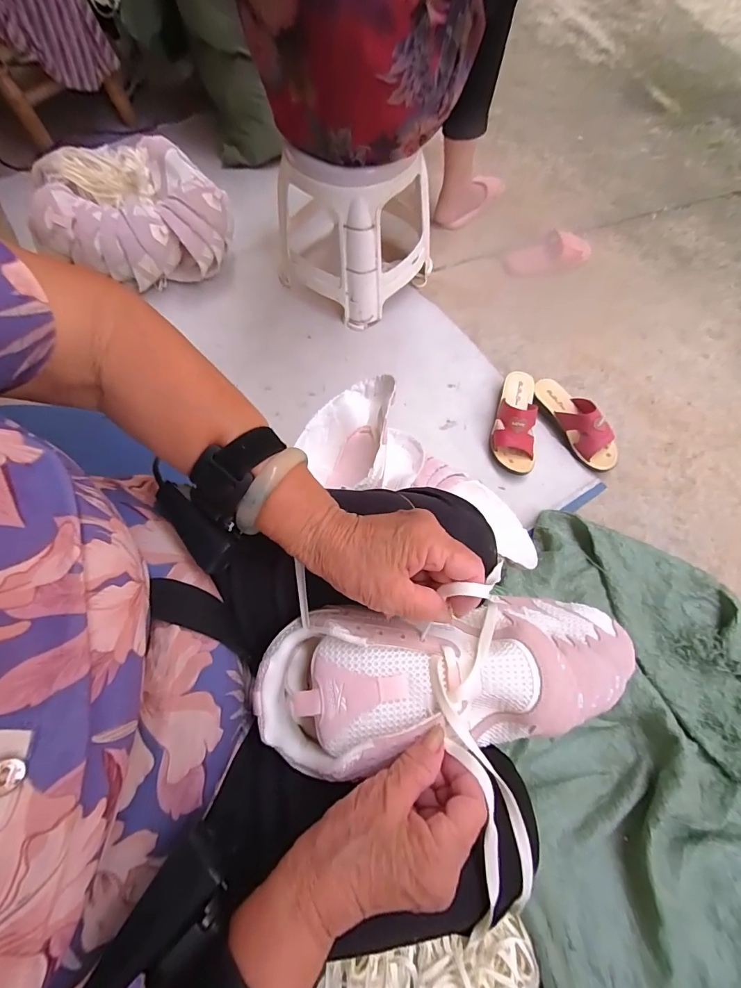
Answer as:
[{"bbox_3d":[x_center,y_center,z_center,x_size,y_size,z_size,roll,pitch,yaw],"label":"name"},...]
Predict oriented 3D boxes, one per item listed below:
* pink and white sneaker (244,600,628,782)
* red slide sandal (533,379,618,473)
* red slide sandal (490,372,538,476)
[{"bbox_3d":[0.079,0.135,0.315,0.314,0.090,0.100,-1,69,-14],"label":"pink and white sneaker"},{"bbox_3d":[0.425,-0.151,0.834,0.075,0.072,0.225,-27,71,-10],"label":"red slide sandal"},{"bbox_3d":[0.301,-0.155,0.827,0.089,0.079,0.220,13,69,5],"label":"red slide sandal"}]

